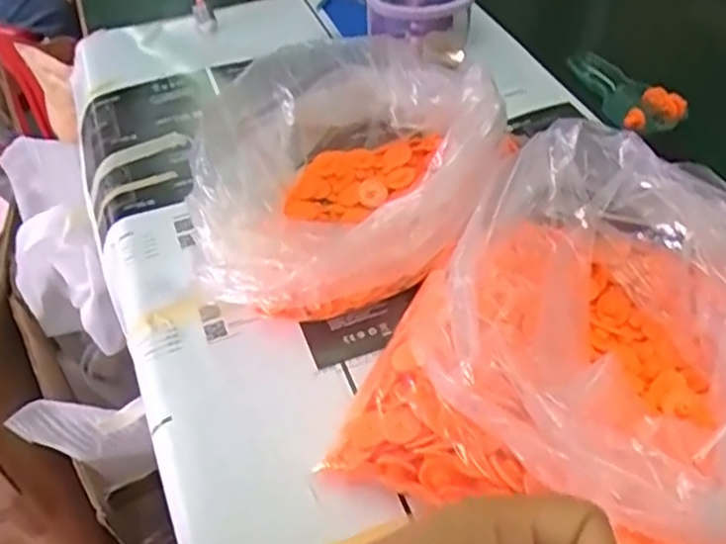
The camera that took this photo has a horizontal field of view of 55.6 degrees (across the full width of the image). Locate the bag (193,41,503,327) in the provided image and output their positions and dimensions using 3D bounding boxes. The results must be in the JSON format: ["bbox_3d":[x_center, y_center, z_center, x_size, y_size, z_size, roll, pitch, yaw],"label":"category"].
[{"bbox_3d":[-0.020,-0.072,0.467,0.195,0.089,0.190,-14,48,-11],"label":"bag"}]

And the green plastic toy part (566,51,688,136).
[{"bbox_3d":[0.218,-0.156,0.590,0.054,0.019,0.109,-22,50,-18],"label":"green plastic toy part"}]

